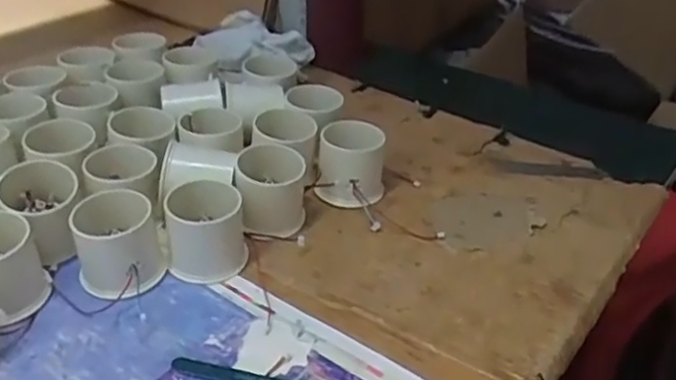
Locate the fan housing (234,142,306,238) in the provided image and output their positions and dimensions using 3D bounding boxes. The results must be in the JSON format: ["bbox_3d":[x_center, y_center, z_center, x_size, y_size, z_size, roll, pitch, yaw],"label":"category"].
[{"bbox_3d":[-0.048,0.001,0.501,0.048,0.059,0.047,-4,35,-10],"label":"fan housing"}]

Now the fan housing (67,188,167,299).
[{"bbox_3d":[-0.145,0.037,0.446,0.054,0.052,0.056,-14,38,-23],"label":"fan housing"}]

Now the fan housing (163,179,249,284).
[{"bbox_3d":[-0.091,0.031,0.464,0.054,0.055,0.049,-8,36,-15],"label":"fan housing"}]

